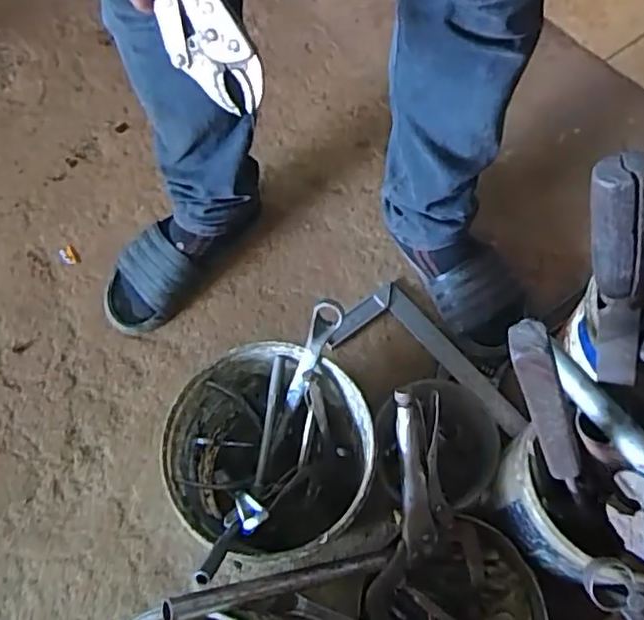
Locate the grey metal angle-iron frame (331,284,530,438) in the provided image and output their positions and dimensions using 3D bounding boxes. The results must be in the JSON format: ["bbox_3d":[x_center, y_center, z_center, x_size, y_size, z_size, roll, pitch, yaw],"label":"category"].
[{"bbox_3d":[0.127,0.080,0.782,0.116,0.032,0.252,-38,70,-15],"label":"grey metal angle-iron frame"}]

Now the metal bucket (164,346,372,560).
[{"bbox_3d":[-0.049,0.157,0.662,0.185,0.187,0.190,0,65,1],"label":"metal bucket"}]

